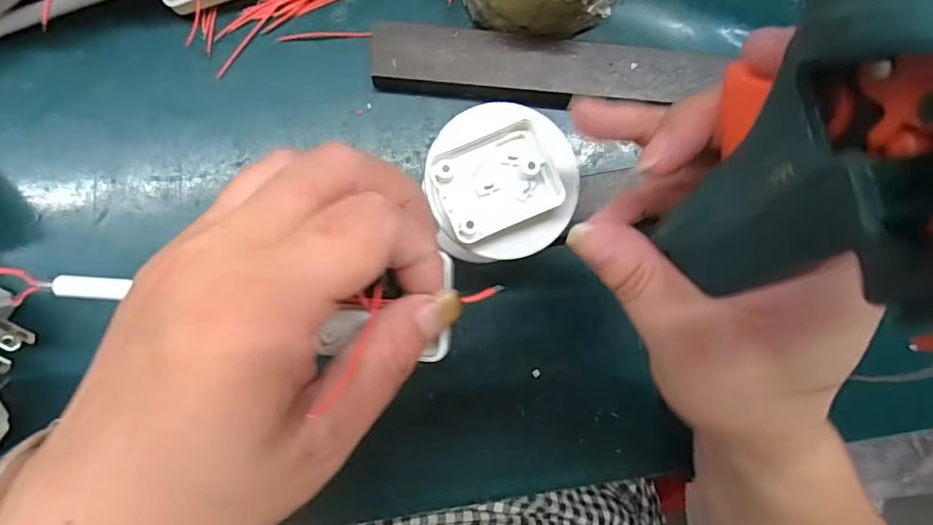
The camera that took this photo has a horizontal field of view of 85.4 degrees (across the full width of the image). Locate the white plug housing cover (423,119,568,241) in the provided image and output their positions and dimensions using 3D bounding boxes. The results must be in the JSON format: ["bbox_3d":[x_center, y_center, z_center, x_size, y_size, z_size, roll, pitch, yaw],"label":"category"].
[{"bbox_3d":[0.011,-0.032,0.207,0.049,0.009,0.038,-24,93,-6],"label":"white plug housing cover"}]

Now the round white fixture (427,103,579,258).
[{"bbox_3d":[0.016,-0.034,0.210,0.064,0.013,0.060,0,90,-6],"label":"round white fixture"}]

